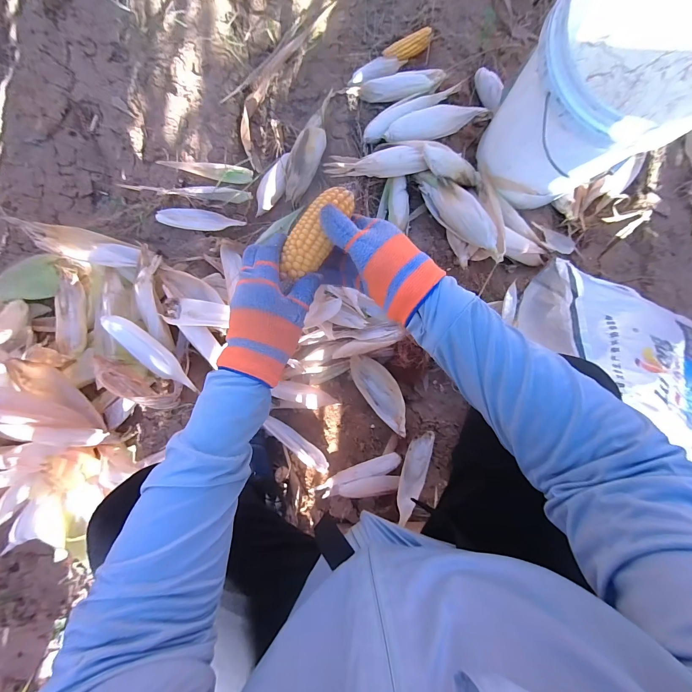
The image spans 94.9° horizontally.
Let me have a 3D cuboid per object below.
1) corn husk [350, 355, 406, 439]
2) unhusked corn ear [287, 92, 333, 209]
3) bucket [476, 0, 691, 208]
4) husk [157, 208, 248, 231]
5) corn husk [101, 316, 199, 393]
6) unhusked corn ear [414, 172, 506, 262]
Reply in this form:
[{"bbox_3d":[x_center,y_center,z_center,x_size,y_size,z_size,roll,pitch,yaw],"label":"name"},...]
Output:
[{"bbox_3d":[0.083,0.110,0.747,0.079,0.034,0.208,-33,84,-7],"label":"corn husk"},{"bbox_3d":[-0.093,-0.515,0.821,0.079,0.059,0.271,19,84,0],"label":"unhusked corn ear"},{"bbox_3d":[0.466,-0.466,0.629,0.288,0.336,0.295,0,81,-2],"label":"bucket"},{"bbox_3d":[-0.361,-0.316,0.798,0.216,0.030,0.050,4,81,-2],"label":"husk"},{"bbox_3d":[-0.400,0.017,0.655,0.048,0.040,0.220,-45,107,-6],"label":"corn husk"},{"bbox_3d":[0.266,-0.312,0.739,0.065,0.070,0.294,-32,67,-5],"label":"unhusked corn ear"}]

